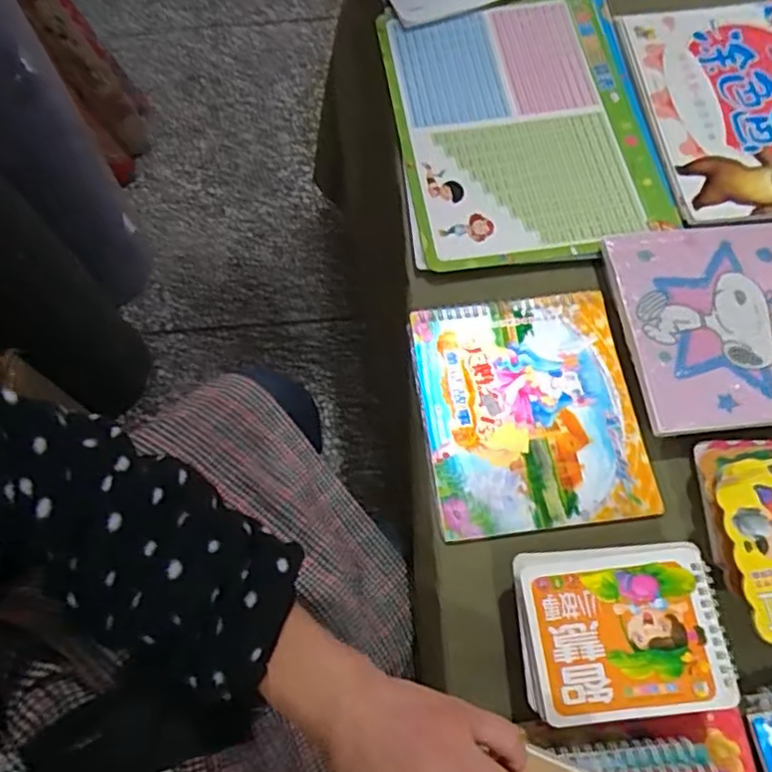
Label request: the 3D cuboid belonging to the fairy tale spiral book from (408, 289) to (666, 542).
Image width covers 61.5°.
[{"bbox_3d":[0.126,0.018,0.575,0.185,0.014,0.214,-7,67,-3],"label":"fairy tale spiral book"}]

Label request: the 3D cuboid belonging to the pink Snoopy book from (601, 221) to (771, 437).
[{"bbox_3d":[0.313,-0.060,0.590,0.189,0.018,0.202,-5,67,-2],"label":"pink Snoopy book"}]

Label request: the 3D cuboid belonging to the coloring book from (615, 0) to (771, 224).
[{"bbox_3d":[0.383,-0.302,0.691,0.217,0.012,0.292,-4,67,-1],"label":"coloring book"}]

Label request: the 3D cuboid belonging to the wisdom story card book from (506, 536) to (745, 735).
[{"bbox_3d":[0.164,0.170,0.455,0.134,0.016,0.113,-4,67,-1],"label":"wisdom story card book"}]

